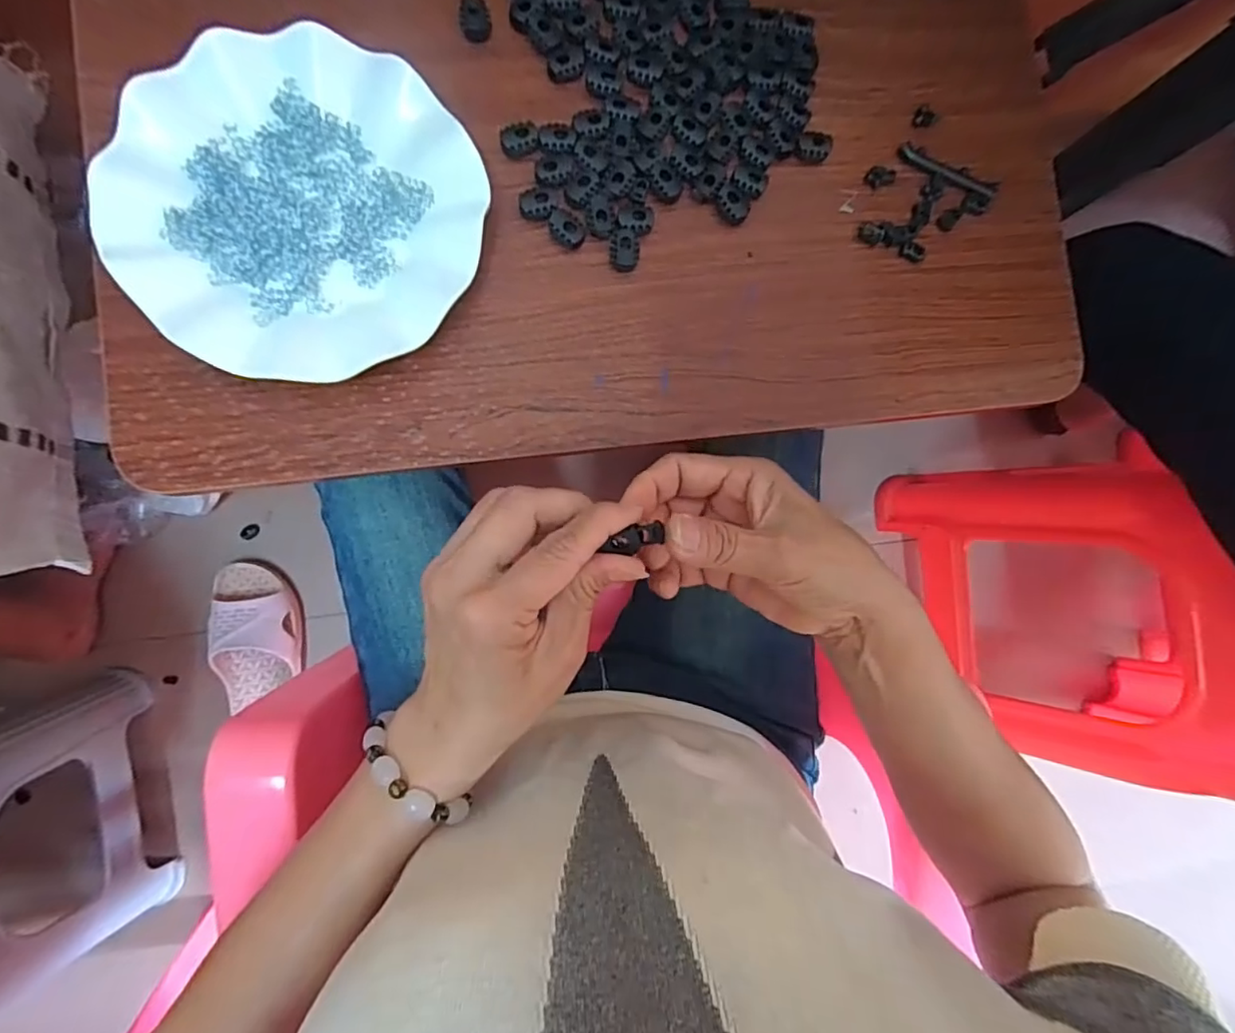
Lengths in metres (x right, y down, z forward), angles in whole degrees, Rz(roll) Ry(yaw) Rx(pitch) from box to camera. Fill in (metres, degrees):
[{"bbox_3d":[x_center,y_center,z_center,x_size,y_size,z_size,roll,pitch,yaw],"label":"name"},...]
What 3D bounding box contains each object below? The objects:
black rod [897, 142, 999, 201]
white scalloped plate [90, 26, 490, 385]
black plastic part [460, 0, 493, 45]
[{"bbox_3d":[0.211,-0.221,0.375,0.067,0.005,0.012,27,84,-6],"label":"black rod"},{"bbox_3d":[-0.166,-0.162,0.314,0.178,0.030,0.176,0,87,-8],"label":"white scalloped plate"},{"bbox_3d":[-0.083,-0.293,0.345,0.017,0.011,0.022,-8,89,-9],"label":"black plastic part"}]

